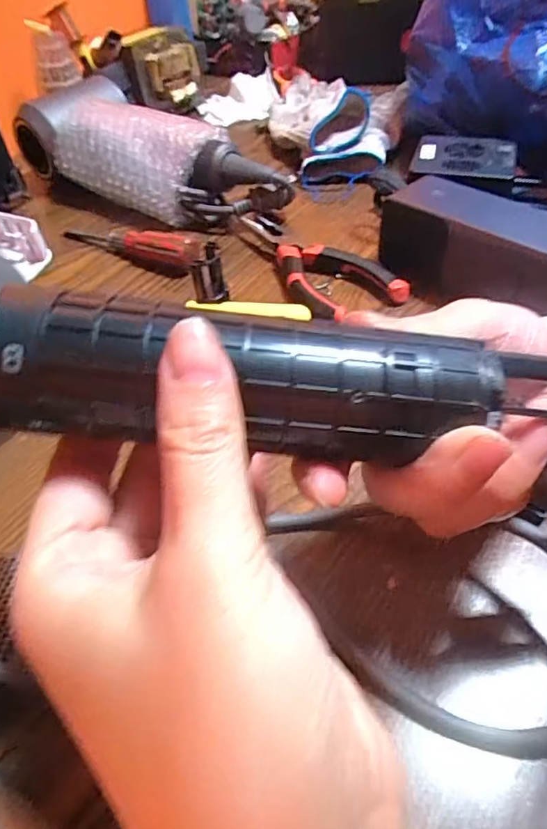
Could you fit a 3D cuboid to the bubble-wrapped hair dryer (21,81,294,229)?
[{"bbox_3d":[-0.110,-0.231,0.480,0.268,0.076,0.092,24,53,26],"label":"bubble-wrapped hair dryer"}]

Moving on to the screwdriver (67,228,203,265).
[{"bbox_3d":[-0.114,-0.138,0.424,0.138,0.026,0.019,19,51,22],"label":"screwdriver"}]

